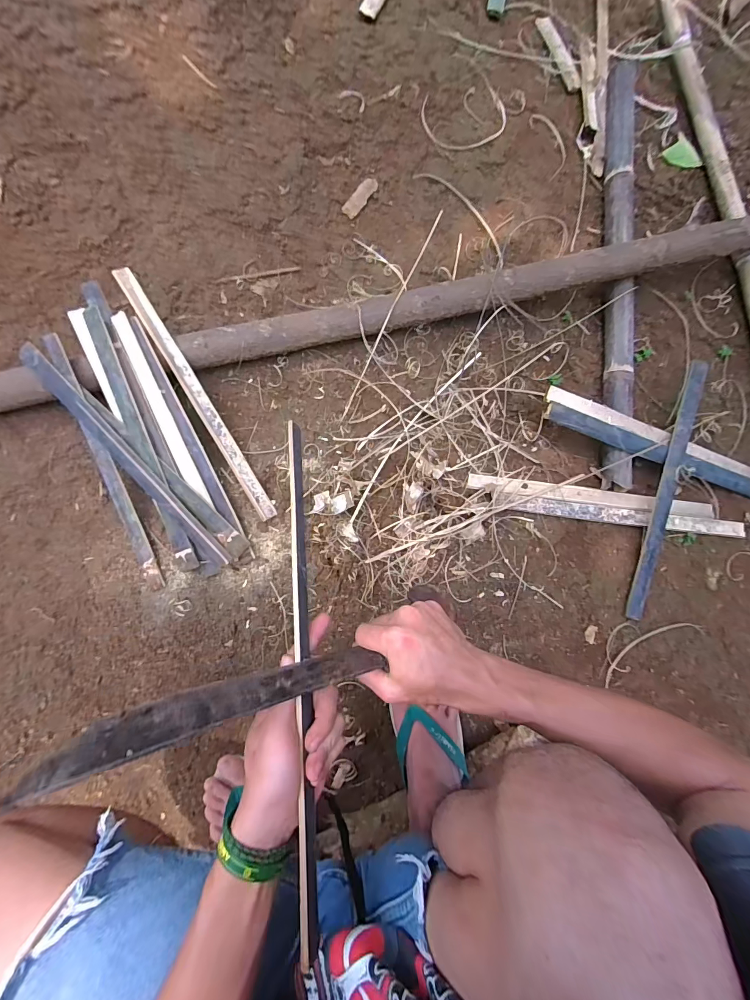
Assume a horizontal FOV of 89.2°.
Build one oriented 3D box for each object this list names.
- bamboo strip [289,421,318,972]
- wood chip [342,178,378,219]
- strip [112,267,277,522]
[{"bbox_3d":[-0.066,0.131,0.347,0.013,0.023,0.433,-4,74,-2],"label":"bamboo strip"},{"bbox_3d":[-0.029,-0.571,0.718,0.030,0.010,0.086,35,85,1],"label":"wood chip"},{"bbox_3d":[-0.285,-0.163,0.619,0.028,0.011,0.441,-32,96,-23],"label":"strip"}]

